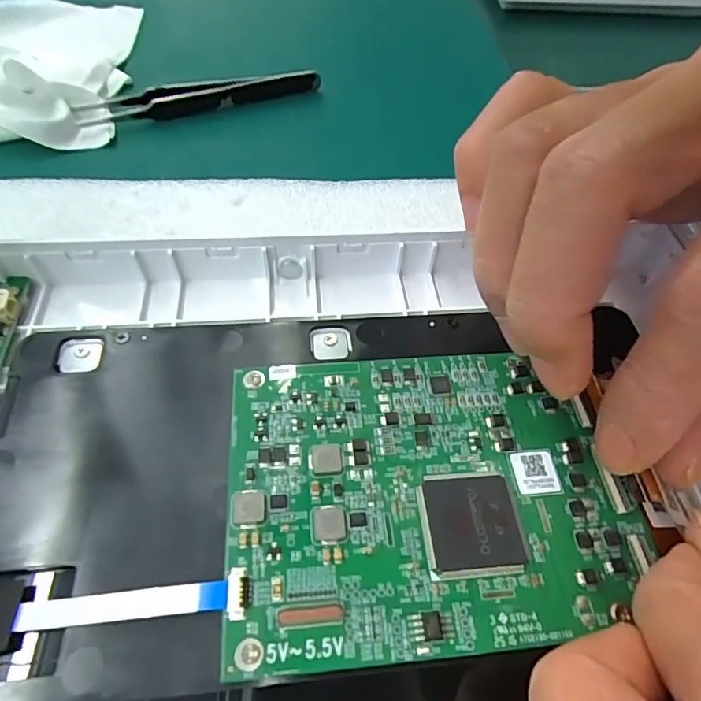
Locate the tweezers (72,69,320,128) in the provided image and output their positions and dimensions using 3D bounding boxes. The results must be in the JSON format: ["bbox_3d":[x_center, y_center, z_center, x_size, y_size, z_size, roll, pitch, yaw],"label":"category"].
[{"bbox_3d":[-0.070,-0.122,0.237,0.114,0.010,0.015,-14,56,-12],"label":"tweezers"}]

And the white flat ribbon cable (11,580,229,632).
[{"bbox_3d":[-0.046,0.052,0.100,0.043,0.004,0.006,-6,55,0],"label":"white flat ribbon cable"}]

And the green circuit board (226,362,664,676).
[{"bbox_3d":[0.018,0.031,0.115,0.089,0.004,0.069,-3,55,-5],"label":"green circuit board"}]

